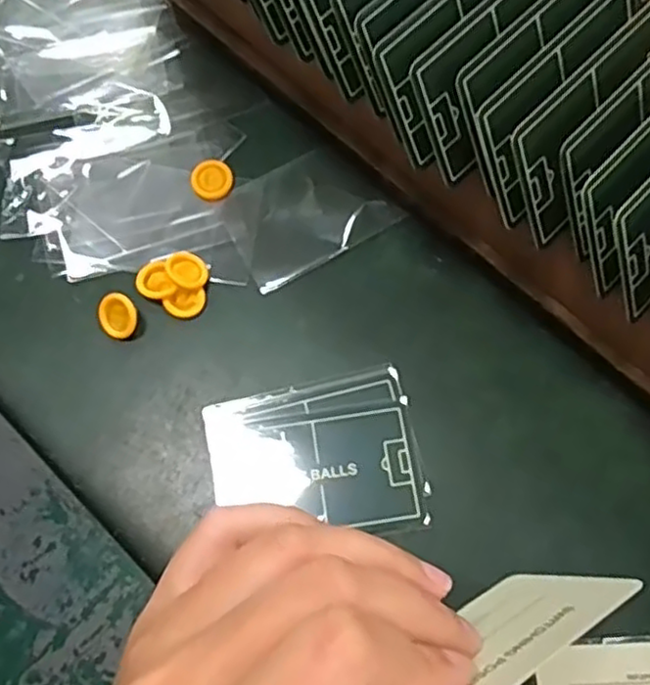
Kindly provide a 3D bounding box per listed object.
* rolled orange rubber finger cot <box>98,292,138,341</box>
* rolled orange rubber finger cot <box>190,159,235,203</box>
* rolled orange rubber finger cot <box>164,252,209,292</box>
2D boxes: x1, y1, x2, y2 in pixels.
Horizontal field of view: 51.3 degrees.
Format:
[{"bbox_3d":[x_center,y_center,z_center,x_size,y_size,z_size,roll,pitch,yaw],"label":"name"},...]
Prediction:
[{"bbox_3d":[-0.096,-0.012,0.315,0.018,0.004,0.021,-21,95,17],"label":"rolled orange rubber finger cot"},{"bbox_3d":[-0.057,-0.082,0.342,0.021,0.006,0.023,-28,74,-8],"label":"rolled orange rubber finger cot"},{"bbox_3d":[-0.065,-0.035,0.322,0.020,0.004,0.018,29,64,-8],"label":"rolled orange rubber finger cot"}]

